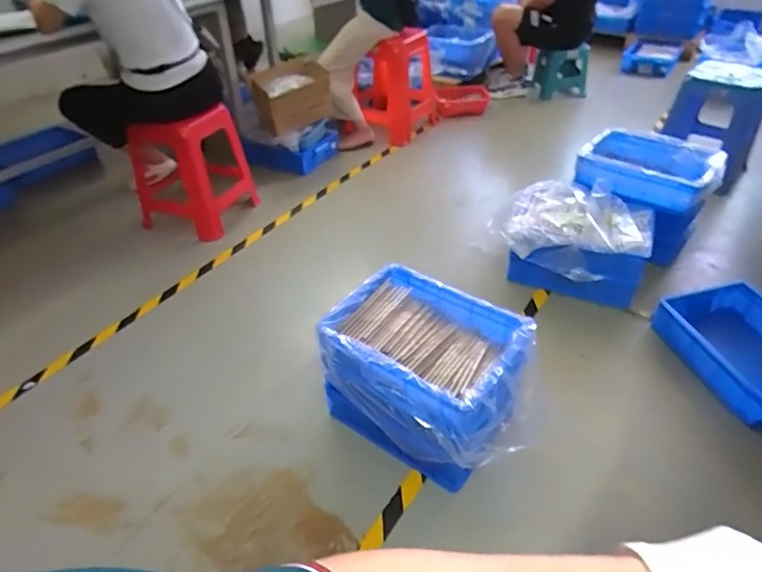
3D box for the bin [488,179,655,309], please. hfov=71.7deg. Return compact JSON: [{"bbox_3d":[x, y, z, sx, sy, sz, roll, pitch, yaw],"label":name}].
[{"bbox_3d":[0.625,-0.141,1.764,0.469,0.296,0.338,7,41,11],"label":"bin"}]

